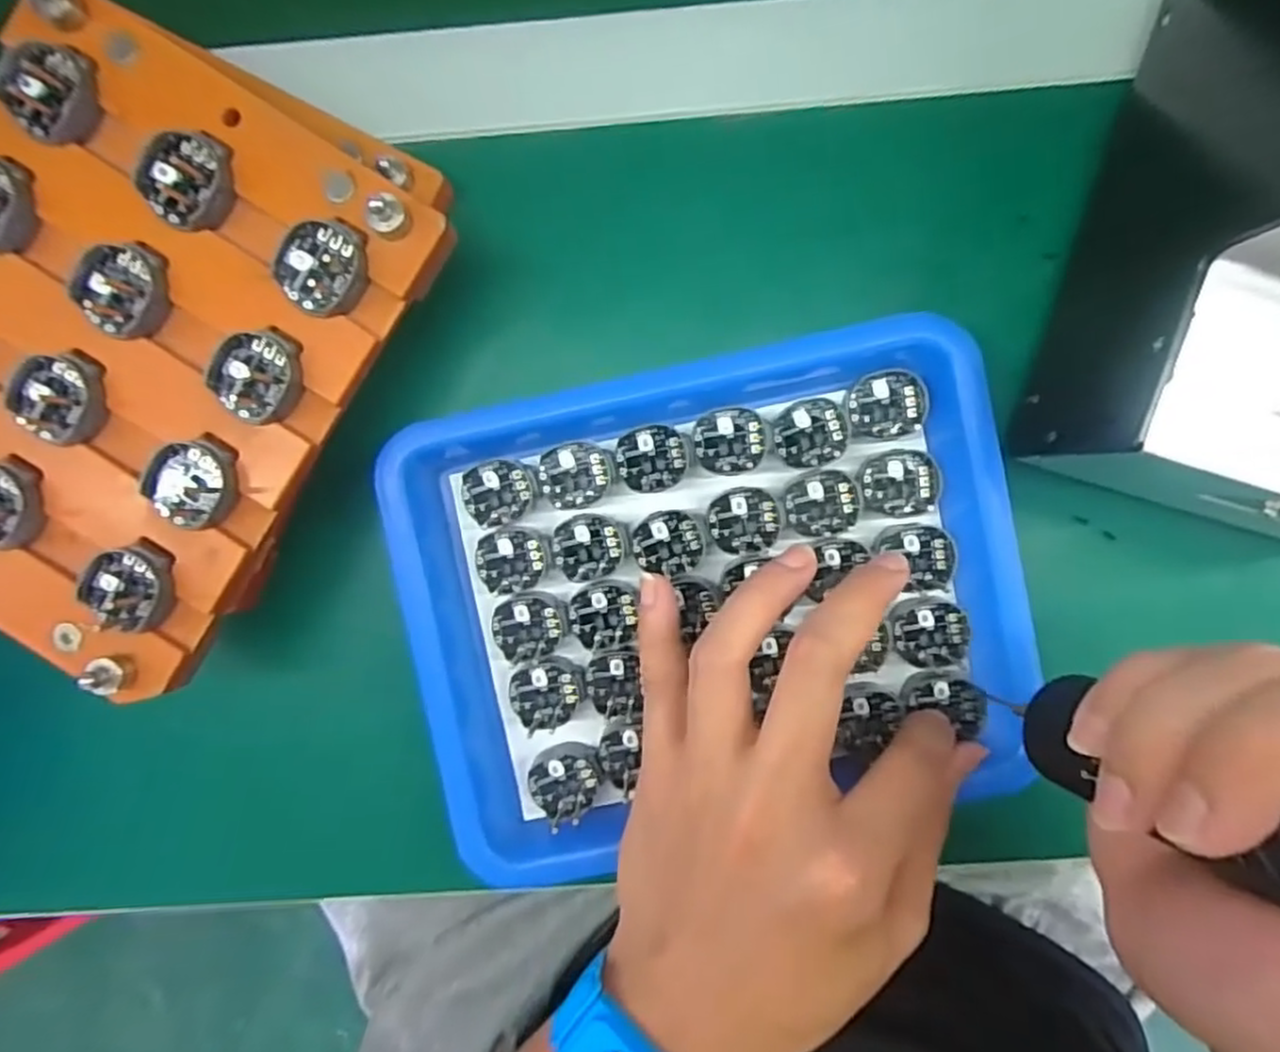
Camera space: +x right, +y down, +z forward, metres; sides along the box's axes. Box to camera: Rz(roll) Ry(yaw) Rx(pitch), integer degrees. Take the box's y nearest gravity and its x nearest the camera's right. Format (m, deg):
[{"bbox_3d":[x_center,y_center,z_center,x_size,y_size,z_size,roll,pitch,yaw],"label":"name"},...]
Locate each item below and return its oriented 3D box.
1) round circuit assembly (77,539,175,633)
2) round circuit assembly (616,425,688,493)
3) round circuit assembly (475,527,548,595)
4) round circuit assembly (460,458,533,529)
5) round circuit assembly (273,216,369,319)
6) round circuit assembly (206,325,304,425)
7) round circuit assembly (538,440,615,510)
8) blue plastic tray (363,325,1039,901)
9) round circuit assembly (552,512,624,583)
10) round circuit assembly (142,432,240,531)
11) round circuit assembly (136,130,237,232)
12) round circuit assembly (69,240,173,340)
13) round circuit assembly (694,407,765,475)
[{"bbox_3d":[-0.161,0.019,0.226,0.026,0.006,0.028,0,91,2],"label":"round circuit assembly"},{"bbox_3d":[0.004,-0.025,0.264,0.025,0.004,0.024,0,91,2],"label":"round circuit assembly"},{"bbox_3d":[-0.048,0.013,0.267,0.026,0.004,0.024,0,91,2],"label":"round circuit assembly"},{"bbox_3d":[-0.053,-0.012,0.266,0.026,0.005,0.024,0,91,2],"label":"round circuit assembly"},{"bbox_3d":[-0.098,-0.079,0.221,0.025,0.007,0.028,35,92,1],"label":"round circuit assembly"},{"bbox_3d":[-0.118,-0.046,0.223,0.027,0.006,0.026,0,91,2],"label":"round circuit assembly"},{"bbox_3d":[-0.023,-0.019,0.265,0.027,0.004,0.024,-12,91,2],"label":"round circuit assembly"},{"bbox_3d":[0.026,0.028,0.264,0.209,0.029,0.175,-13,90,1],"label":"blue plastic tray"},{"bbox_3d":[-0.019,0.008,0.267,0.025,0.004,0.025,0,91,2],"label":"round circuit assembly"},{"bbox_3d":[-0.138,-0.014,0.224,0.025,0.007,0.028,44,92,1],"label":"round circuit assembly"},{"bbox_3d":[-0.140,-0.105,0.220,0.028,0.007,0.028,0,91,2],"label":"round circuit assembly"},{"bbox_3d":[-0.161,-0.072,0.222,0.028,0.006,0.027,0,91,2],"label":"round circuit assembly"},{"bbox_3d":[0.033,-0.031,0.263,0.025,0.004,0.023,0,91,2],"label":"round circuit assembly"}]

